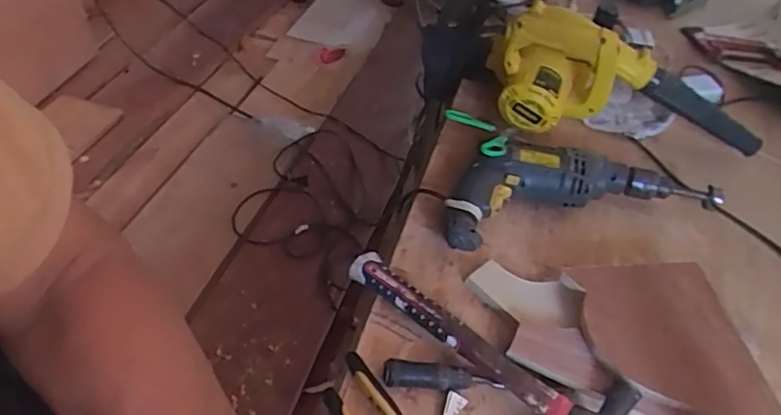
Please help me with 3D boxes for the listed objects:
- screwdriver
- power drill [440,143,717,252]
[{"bbox_3d":[0.053,0.176,0.601,0.120,0.025,0.023,6,48,-2],"label":"screwdriver"},{"bbox_3d":[0.237,-0.025,0.775,0.369,0.075,0.134,-9,50,-14],"label":"power drill"}]

